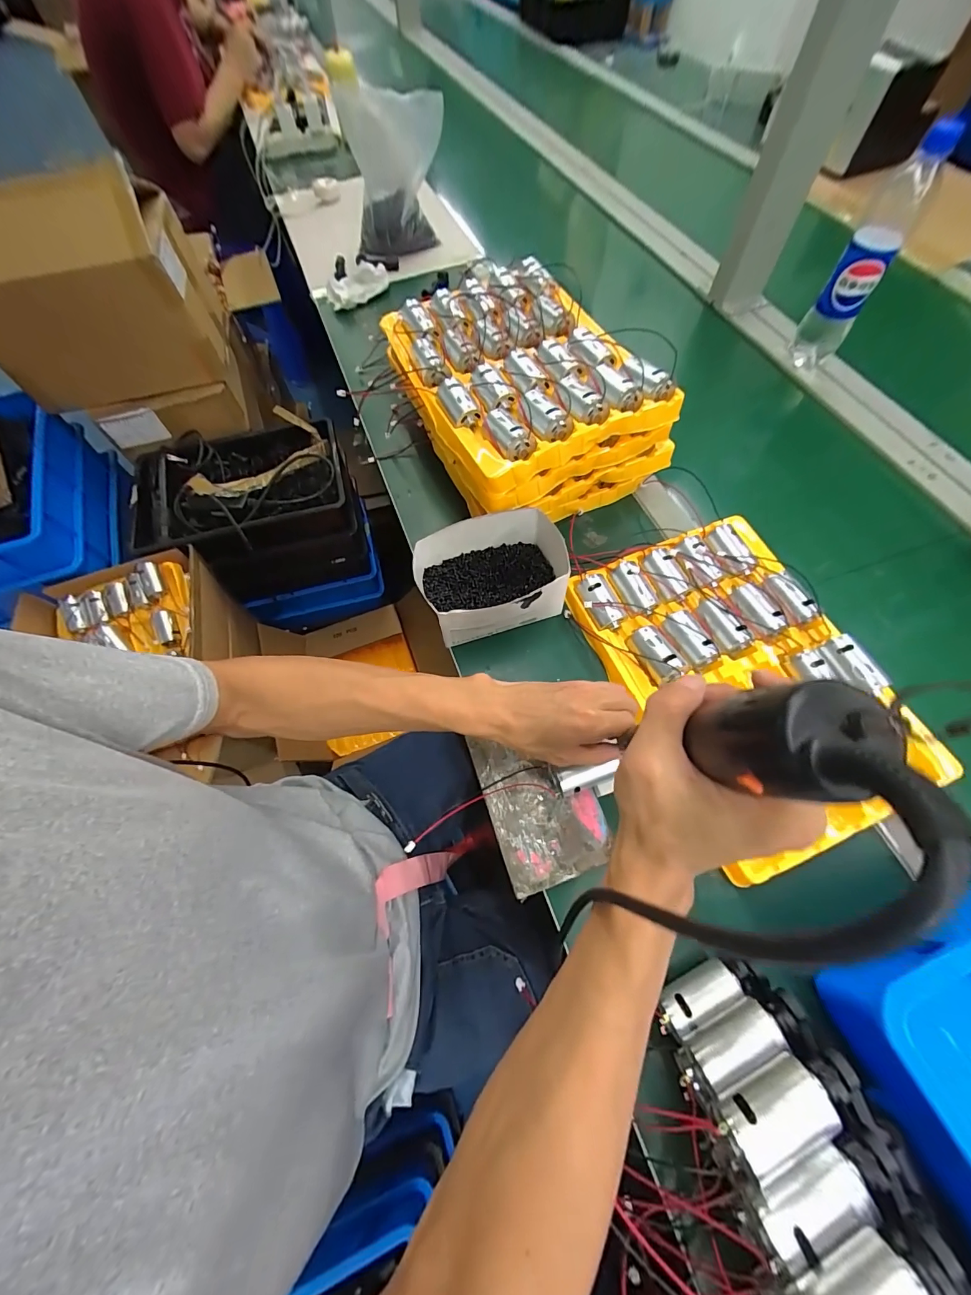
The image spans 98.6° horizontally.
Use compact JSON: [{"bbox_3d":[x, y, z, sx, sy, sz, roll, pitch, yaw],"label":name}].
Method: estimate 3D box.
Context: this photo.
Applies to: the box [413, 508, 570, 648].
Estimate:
[{"bbox_3d":[0.005,-0.074,0.451,0.140,0.069,0.110,-18,66,-6],"label":"box"}]

